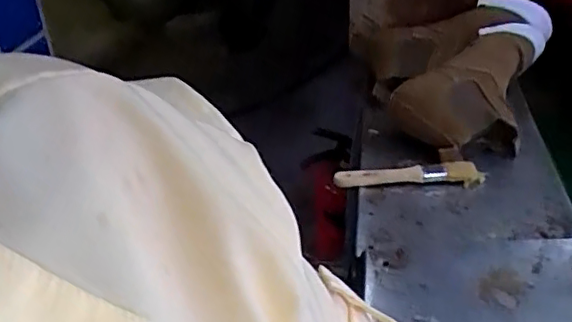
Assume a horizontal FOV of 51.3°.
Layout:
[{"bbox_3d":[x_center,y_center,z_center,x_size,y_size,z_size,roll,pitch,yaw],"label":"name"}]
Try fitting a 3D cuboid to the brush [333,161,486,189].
[{"bbox_3d":[0.145,0.016,0.708,0.171,0.024,0.027,-4,31,1],"label":"brush"}]

